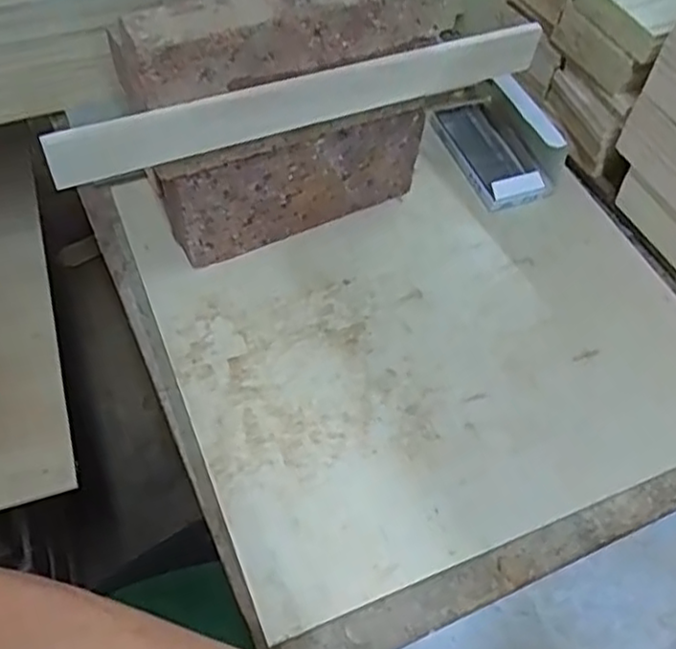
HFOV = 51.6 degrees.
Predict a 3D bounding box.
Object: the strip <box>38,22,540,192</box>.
[{"bbox_3d":[-0.013,-0.150,0.469,0.349,0.045,0.010,-19,60,-18],"label":"strip"}]

